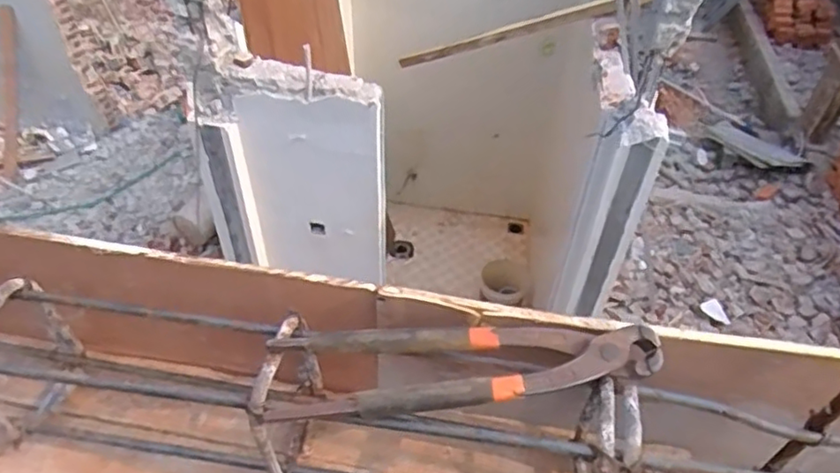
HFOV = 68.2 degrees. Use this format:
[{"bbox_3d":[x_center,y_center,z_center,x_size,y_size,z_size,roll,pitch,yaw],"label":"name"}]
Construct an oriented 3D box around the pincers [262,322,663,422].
[{"bbox_3d":[0.023,0.070,0.350,0.212,0.031,0.046,-4,46,-6],"label":"pincers"}]

